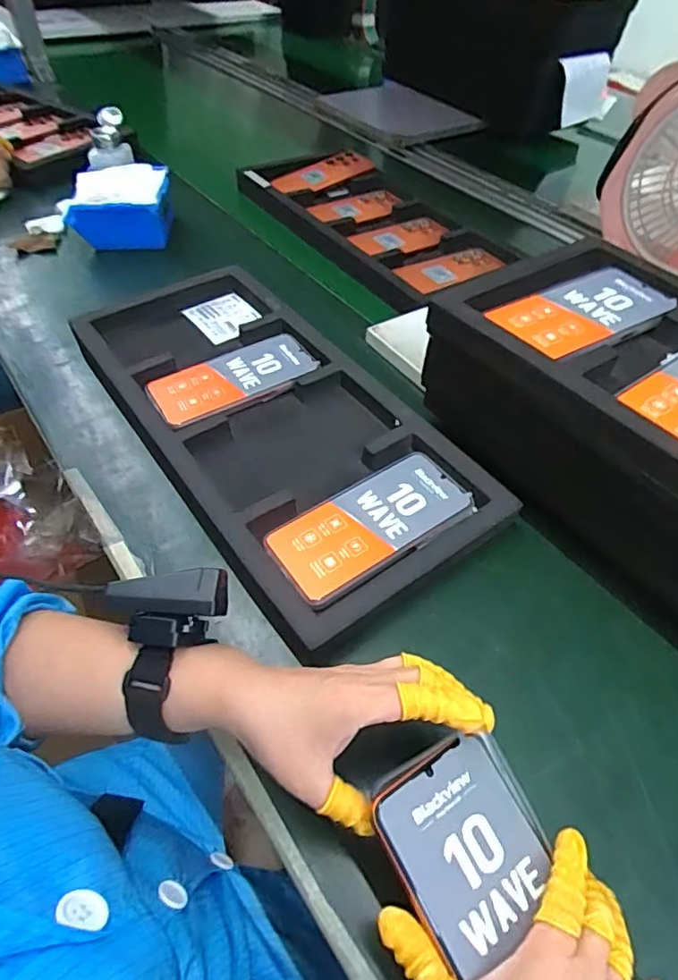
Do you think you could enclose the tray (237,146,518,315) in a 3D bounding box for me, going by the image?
[{"bbox_3d":[0.049,-0.417,0.847,0.232,0.048,0.475,-25,56,-23],"label":"tray"}]

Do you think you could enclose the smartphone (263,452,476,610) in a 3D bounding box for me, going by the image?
[{"bbox_3d":[0.028,0.029,0.463,0.173,0.015,0.084,-26,57,-24],"label":"smartphone"}]

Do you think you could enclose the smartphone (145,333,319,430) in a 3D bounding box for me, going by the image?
[{"bbox_3d":[-0.112,-0.118,0.585,0.170,0.016,0.080,-25,56,-23],"label":"smartphone"}]

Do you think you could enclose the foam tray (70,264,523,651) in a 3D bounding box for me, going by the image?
[{"bbox_3d":[-0.075,-0.076,0.550,0.219,0.030,0.475,-28,58,-25],"label":"foam tray"}]

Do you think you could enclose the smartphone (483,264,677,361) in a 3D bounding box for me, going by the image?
[{"bbox_3d":[0.208,-0.154,0.467,0.162,0.009,0.080,-22,55,-21],"label":"smartphone"}]

